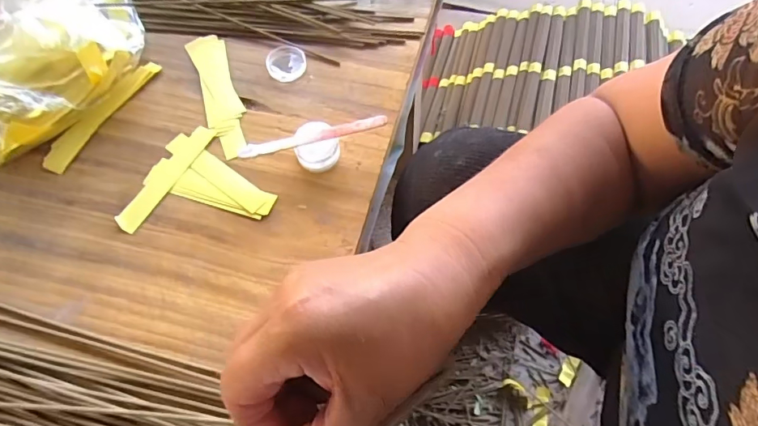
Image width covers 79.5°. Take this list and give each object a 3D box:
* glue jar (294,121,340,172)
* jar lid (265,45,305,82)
[{"bbox_3d":[-0.051,-0.054,0.383,0.035,0.028,0.034,-1,63,2],"label":"glue jar"},{"bbox_3d":[-0.091,-0.148,0.447,0.037,0.006,0.043,0,63,3],"label":"jar lid"}]

